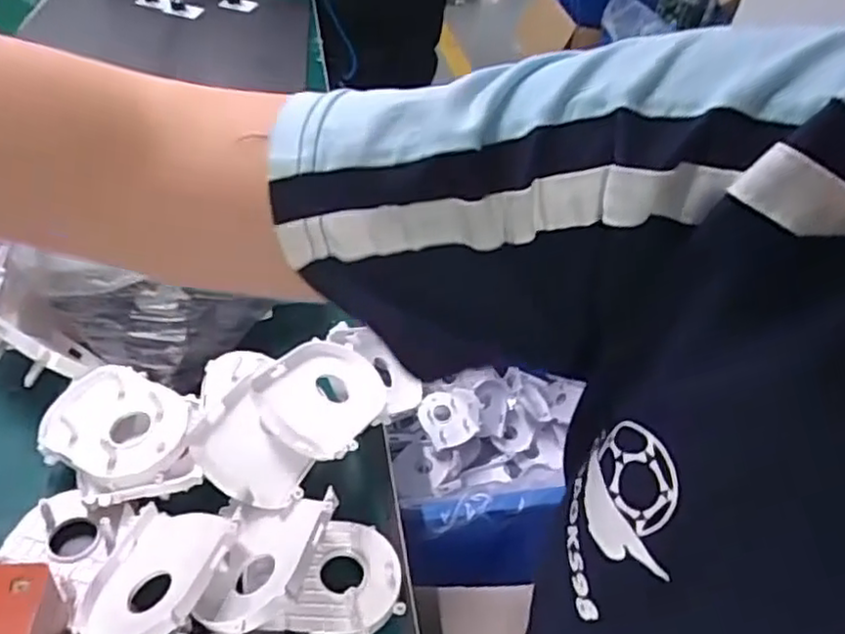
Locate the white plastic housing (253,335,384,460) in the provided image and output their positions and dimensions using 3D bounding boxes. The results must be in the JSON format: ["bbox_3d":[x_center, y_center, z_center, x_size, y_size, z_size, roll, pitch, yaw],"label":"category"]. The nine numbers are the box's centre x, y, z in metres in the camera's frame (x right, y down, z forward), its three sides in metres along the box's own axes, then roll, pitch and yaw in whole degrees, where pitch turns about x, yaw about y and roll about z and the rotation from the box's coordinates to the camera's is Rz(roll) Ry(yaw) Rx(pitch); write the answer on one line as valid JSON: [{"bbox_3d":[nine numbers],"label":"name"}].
[{"bbox_3d":[-0.060,0.047,0.425,0.067,0.014,0.082,36,37,6],"label":"white plastic housing"}]

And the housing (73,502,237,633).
[{"bbox_3d":[-0.132,0.133,0.349,0.071,0.022,0.083,-6,29,24],"label":"housing"}]

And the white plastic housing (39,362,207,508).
[{"bbox_3d":[-0.180,0.068,0.412,0.086,0.029,0.090,-9,43,-20],"label":"white plastic housing"}]

